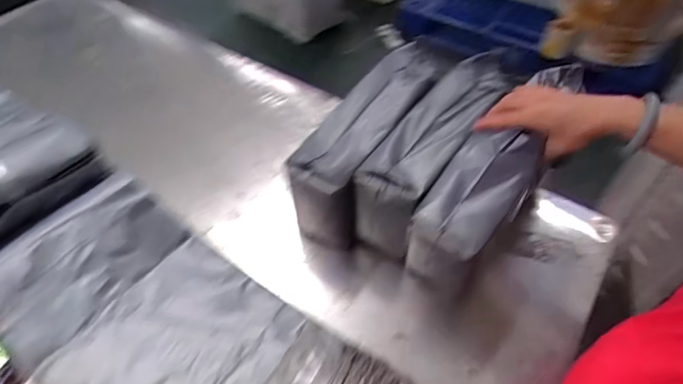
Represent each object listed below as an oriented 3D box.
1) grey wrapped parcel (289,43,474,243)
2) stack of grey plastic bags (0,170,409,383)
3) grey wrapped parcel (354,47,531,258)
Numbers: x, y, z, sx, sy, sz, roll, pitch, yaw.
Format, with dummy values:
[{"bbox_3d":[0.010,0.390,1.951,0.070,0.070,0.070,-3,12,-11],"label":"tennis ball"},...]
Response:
[{"bbox_3d":[0.042,-0.087,0.698,0.114,0.146,0.346,23,55,19],"label":"grey wrapped parcel"},{"bbox_3d":[-0.184,0.177,0.514,0.527,0.065,0.234,29,58,23],"label":"stack of grey plastic bags"},{"bbox_3d":[0.136,-0.071,0.660,0.091,0.126,0.331,27,57,21],"label":"grey wrapped parcel"}]

